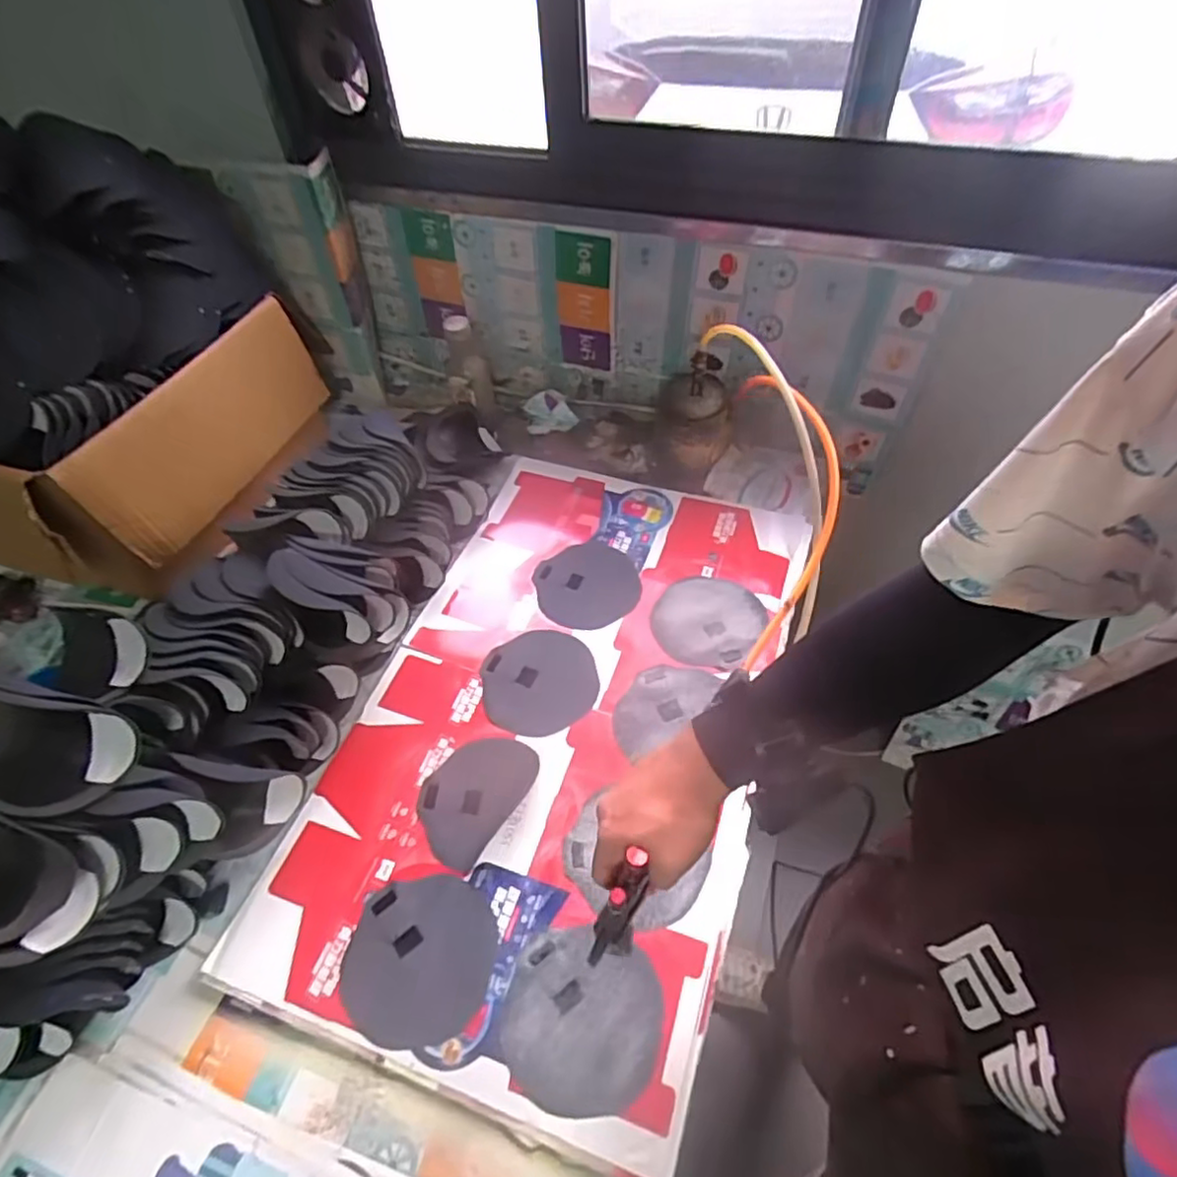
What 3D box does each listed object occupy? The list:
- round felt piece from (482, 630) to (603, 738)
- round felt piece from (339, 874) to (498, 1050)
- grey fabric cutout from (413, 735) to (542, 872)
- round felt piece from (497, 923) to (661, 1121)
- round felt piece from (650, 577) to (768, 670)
[{"bbox_3d":[-0.061,0.114,0.817,0.138,0.005,0.142,0,51,1],"label":"round felt piece"},{"bbox_3d":[-0.162,0.355,0.632,0.138,0.004,0.140,-1,53,1],"label":"round felt piece"},{"bbox_3d":[-0.129,0.225,0.731,0.101,0.004,0.146,26,60,23],"label":"grey fabric cutout"},{"bbox_3d":[-0.007,0.391,0.598,0.140,0.004,0.137,-1,52,1],"label":"round felt piece"},{"bbox_3d":[0.157,0.041,0.865,0.142,0.007,0.136,-5,50,7],"label":"round felt piece"}]

